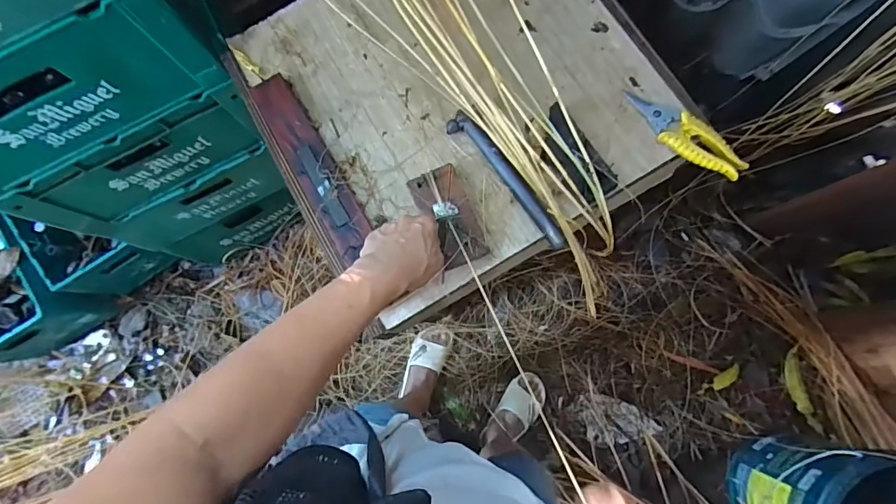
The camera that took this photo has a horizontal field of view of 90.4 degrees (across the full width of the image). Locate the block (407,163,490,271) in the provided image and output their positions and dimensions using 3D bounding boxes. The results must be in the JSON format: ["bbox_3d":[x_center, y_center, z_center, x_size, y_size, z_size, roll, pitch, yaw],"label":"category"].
[{"bbox_3d":[0.003,-0.044,0.554,0.062,0.028,0.120,-25,78,2],"label":"block"}]

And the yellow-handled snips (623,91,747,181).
[{"bbox_3d":[0.289,-0.148,0.549,0.159,0.035,0.045,41,88,8],"label":"yellow-handled snips"}]

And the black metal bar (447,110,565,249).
[{"bbox_3d":[0.075,-0.093,0.557,0.029,0.018,0.211,-40,82,0],"label":"black metal bar"}]

